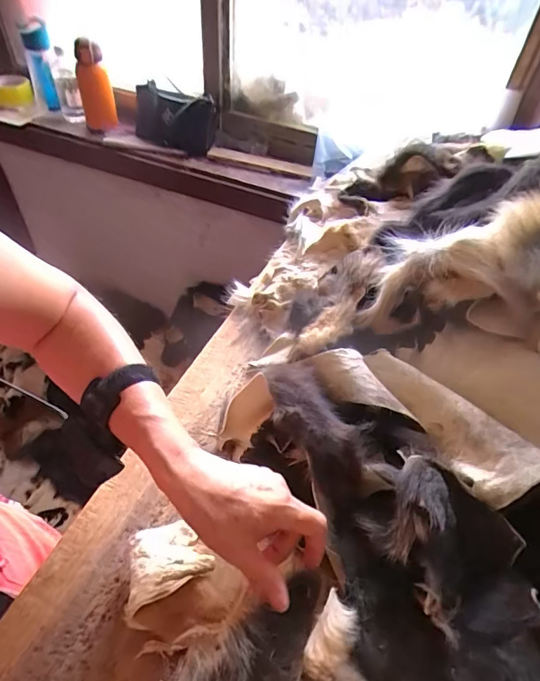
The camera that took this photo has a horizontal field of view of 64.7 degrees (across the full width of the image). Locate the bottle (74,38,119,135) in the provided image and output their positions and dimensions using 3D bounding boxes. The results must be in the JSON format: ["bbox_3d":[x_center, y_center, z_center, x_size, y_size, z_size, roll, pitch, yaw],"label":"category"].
[{"bbox_3d":[-0.434,-0.630,1.065,0.080,0.205,0.064,-12,48,-18],"label":"bottle"}]

